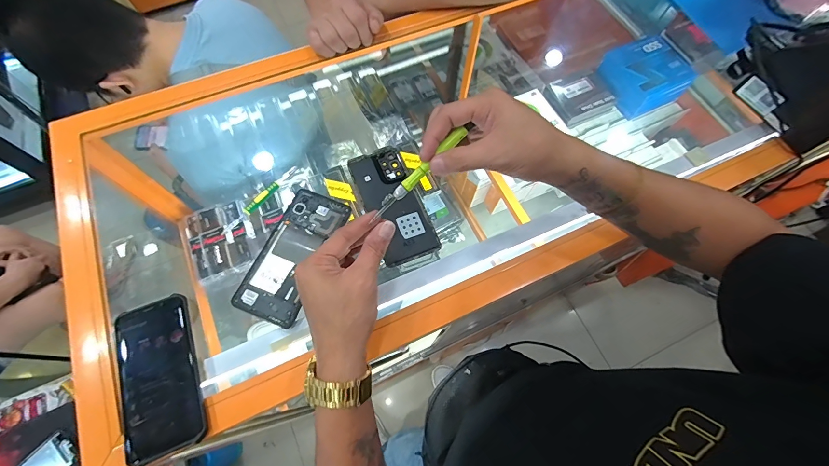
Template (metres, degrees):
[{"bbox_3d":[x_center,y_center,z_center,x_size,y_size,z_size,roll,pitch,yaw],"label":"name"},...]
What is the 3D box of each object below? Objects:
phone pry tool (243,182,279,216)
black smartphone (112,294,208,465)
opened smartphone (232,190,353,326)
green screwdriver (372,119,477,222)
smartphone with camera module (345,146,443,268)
[{"bbox_3d":[-0.189,-0.043,0.442,0.008,0.008,0.051,37,71,13],"label":"phone pry tool"},{"bbox_3d":[-0.258,0.141,0.359,0.074,0.012,0.151,-22,69,-10],"label":"black smartphone"},{"bbox_3d":[-0.141,0.022,0.414,0.074,0.006,0.155,21,68,7],"label":"opened smartphone"},{"bbox_3d":[0.006,-0.056,0.328,0.117,0.009,0.011,-43,73,8],"label":"green screwdriver"},{"bbox_3d":[-0.028,-0.038,0.449,0.069,0.007,0.156,-20,69,-9],"label":"smartphone with camera module"}]

